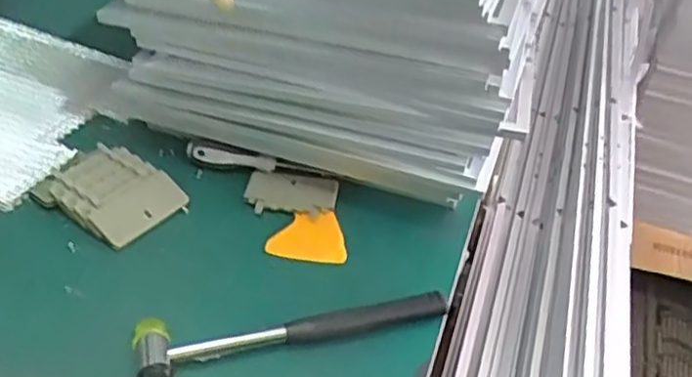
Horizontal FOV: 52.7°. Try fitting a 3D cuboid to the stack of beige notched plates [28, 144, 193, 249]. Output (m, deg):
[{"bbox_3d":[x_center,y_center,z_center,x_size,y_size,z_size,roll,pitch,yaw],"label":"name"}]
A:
[{"bbox_3d":[-0.220,0.001,0.645,0.119,0.027,0.083,24,44,22],"label":"stack of beige notched plates"}]

